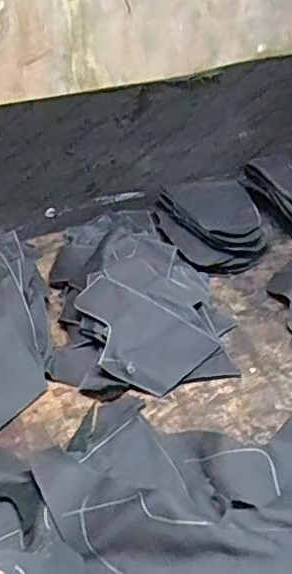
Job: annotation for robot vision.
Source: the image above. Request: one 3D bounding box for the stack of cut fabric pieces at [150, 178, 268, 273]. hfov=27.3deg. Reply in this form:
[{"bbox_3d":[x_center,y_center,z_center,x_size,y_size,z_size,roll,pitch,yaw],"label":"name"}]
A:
[{"bbox_3d":[0.074,-0.075,0.705,0.109,0.044,0.154,-10,37,-6],"label":"stack of cut fabric pieces"}]

